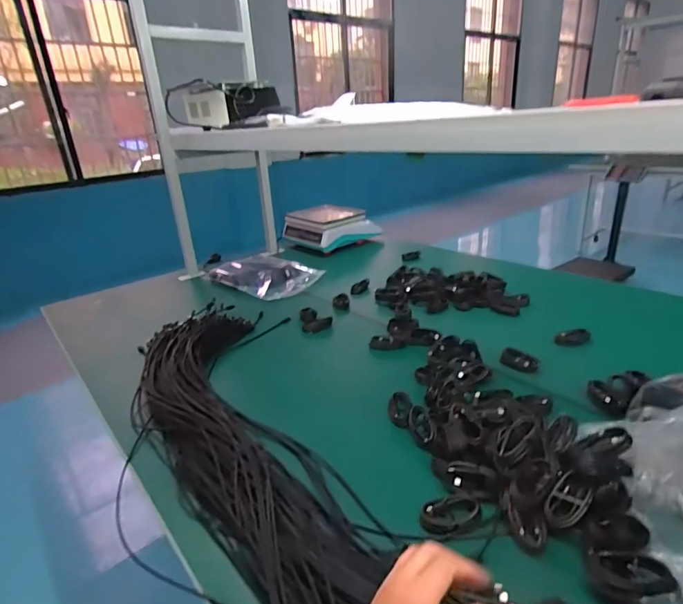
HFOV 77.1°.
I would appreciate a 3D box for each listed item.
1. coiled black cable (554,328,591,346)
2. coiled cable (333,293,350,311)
[{"bbox_3d":[0.499,0.076,0.926,0.068,0.028,0.023,-12,22,15],"label":"coiled black cable"},{"bbox_3d":[-0.001,-0.001,1.200,0.047,0.027,0.055,-4,23,-1],"label":"coiled cable"}]

